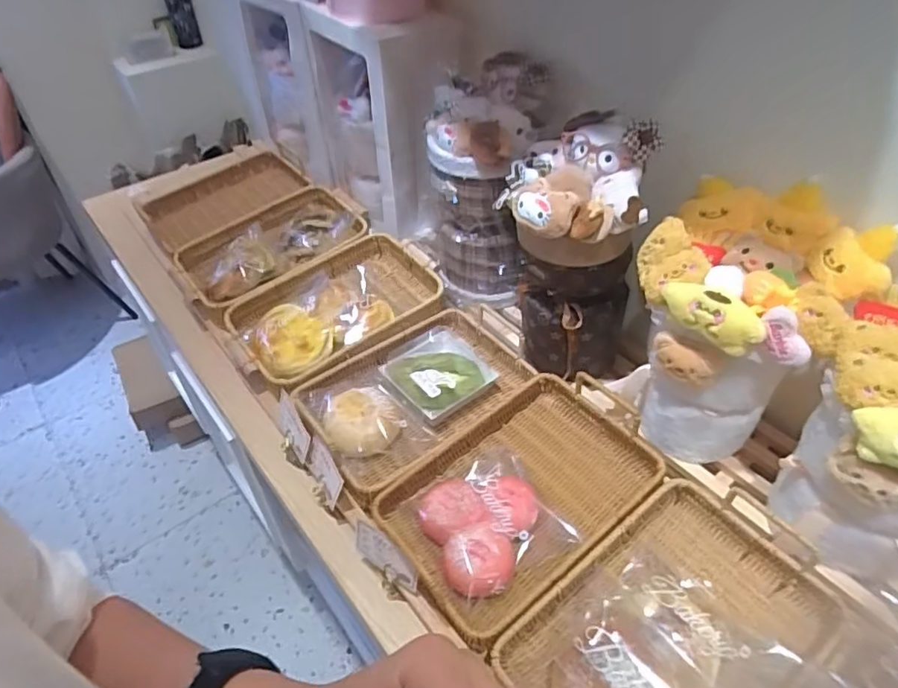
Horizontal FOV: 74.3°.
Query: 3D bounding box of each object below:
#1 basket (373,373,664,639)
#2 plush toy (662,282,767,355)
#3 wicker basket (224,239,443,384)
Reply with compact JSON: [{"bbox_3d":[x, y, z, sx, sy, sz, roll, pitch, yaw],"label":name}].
[{"bbox_3d":[0.088,0.170,0.695,0.323,0.048,0.208,-30,51,-26],"label":"basket"},{"bbox_3d":[0.261,-0.030,0.588,0.036,0.045,0.104,-31,52,-27],"label":"plush toy"},{"bbox_3d":[-0.175,-0.052,0.926,0.314,0.062,0.211,-29,51,-26],"label":"wicker basket"}]

